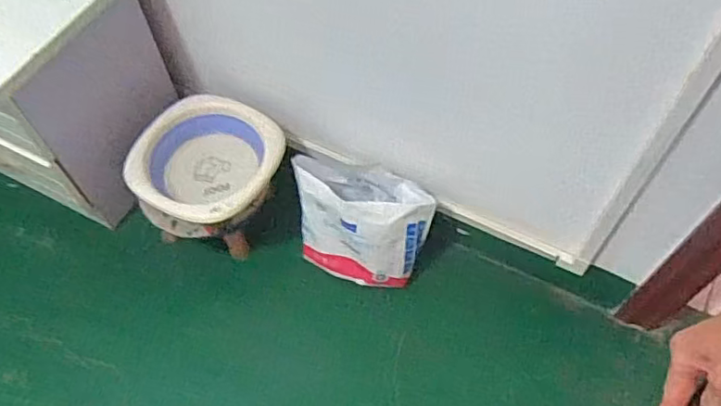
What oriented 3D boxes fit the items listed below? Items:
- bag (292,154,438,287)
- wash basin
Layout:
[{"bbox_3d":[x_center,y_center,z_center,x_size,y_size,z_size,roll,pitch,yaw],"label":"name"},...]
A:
[{"bbox_3d":[-0.011,0.028,1.199,0.286,0.214,0.185,29,65,15],"label":"bag"},{"bbox_3d":[-0.298,-0.073,1.184,0.247,0.108,0.261,17,61,12],"label":"wash basin"}]

